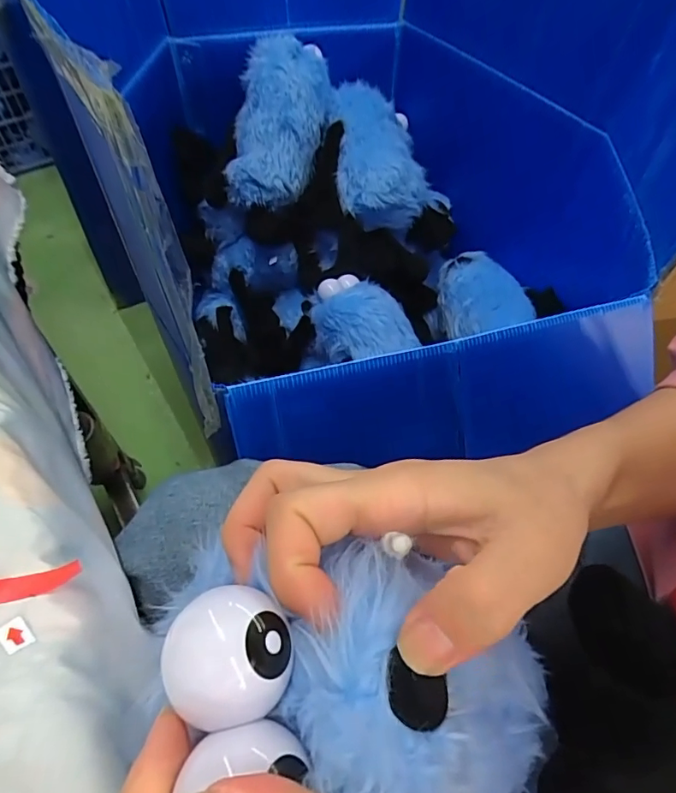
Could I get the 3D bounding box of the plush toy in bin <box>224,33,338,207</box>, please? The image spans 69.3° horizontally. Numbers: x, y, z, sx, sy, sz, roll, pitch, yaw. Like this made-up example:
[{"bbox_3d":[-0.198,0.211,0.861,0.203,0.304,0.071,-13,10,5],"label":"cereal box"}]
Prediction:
[{"bbox_3d":[-0.091,-0.413,0.750,0.128,0.105,0.252,10,97,-12],"label":"plush toy in bin"}]

